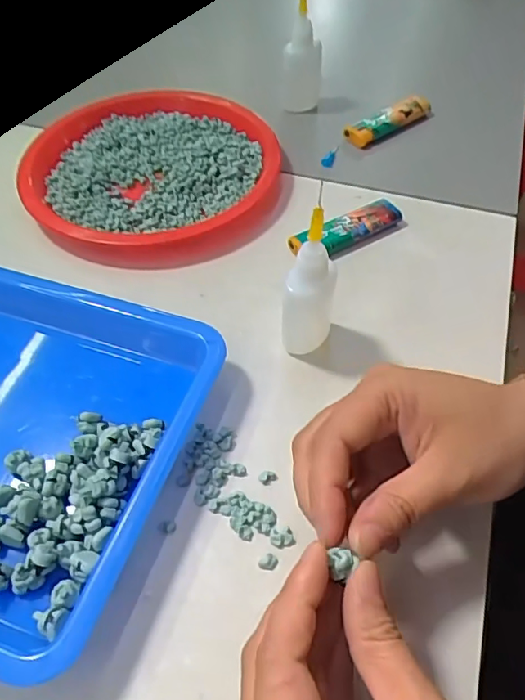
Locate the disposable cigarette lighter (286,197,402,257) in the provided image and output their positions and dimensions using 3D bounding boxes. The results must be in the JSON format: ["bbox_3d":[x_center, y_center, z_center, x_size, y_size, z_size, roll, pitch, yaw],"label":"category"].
[{"bbox_3d":[0.056,-0.080,0.356,0.079,0.014,0.022,-25,57,-18],"label":"disposable cigarette lighter"}]

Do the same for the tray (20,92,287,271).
[{"bbox_3d":[-0.080,-0.132,0.392,0.175,0.020,0.182,0,53,0],"label":"tray"}]

